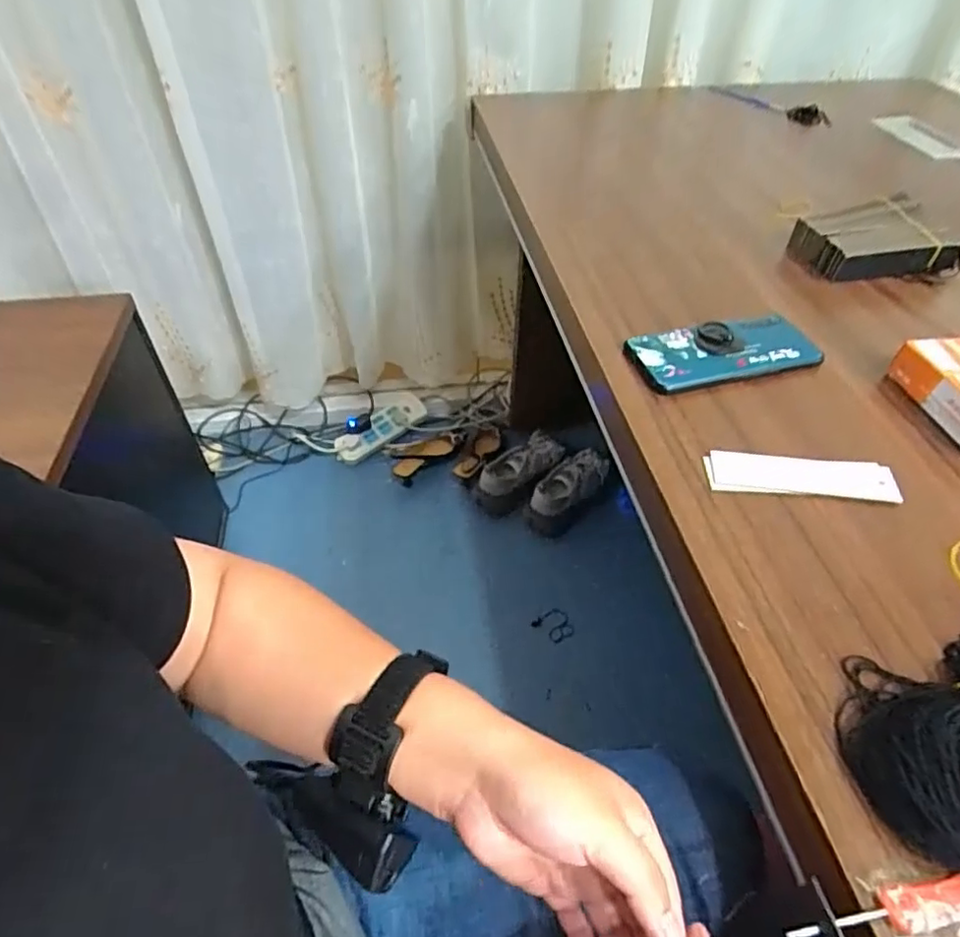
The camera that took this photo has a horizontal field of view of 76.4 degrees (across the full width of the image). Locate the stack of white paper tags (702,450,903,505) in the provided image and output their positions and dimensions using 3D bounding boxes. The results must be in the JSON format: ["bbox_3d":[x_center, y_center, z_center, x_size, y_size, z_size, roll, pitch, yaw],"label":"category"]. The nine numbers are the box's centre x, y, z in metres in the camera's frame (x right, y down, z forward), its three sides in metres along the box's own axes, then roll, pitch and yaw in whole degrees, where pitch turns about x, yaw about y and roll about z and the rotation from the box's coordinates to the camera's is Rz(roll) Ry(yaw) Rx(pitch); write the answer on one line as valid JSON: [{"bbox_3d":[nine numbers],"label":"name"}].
[{"bbox_3d":[0.228,0.006,0.434,0.127,0.005,0.034,3,56,3],"label":"stack of white paper tags"}]

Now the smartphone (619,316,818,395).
[{"bbox_3d":[0.211,-0.104,0.532,0.154,0.020,0.072,-11,47,-10],"label":"smartphone"}]

